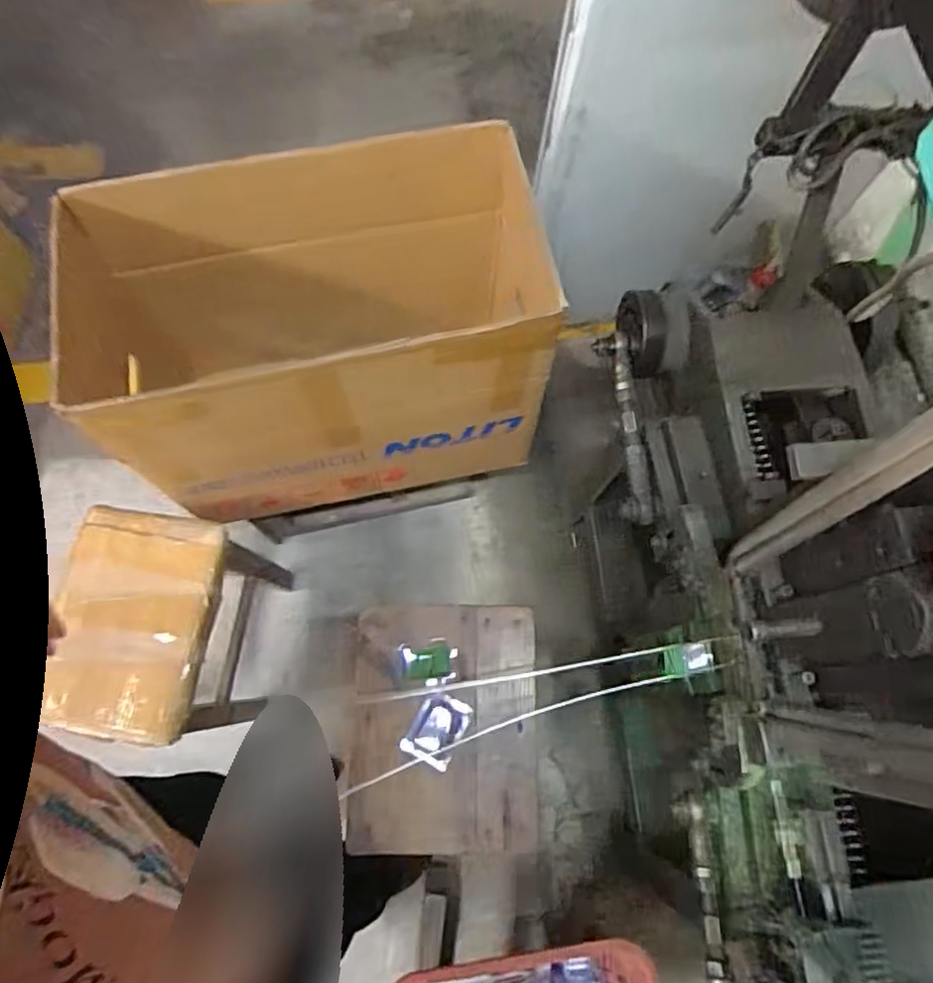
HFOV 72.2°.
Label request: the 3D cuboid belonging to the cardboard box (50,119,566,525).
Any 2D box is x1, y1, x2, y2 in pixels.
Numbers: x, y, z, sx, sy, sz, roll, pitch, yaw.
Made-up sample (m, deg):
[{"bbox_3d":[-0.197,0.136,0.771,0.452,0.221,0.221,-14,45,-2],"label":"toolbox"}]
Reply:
[{"bbox_3d":[-0.208,-0.222,0.982,0.658,0.418,0.345,-10,73,-6],"label":"cardboard box"}]

